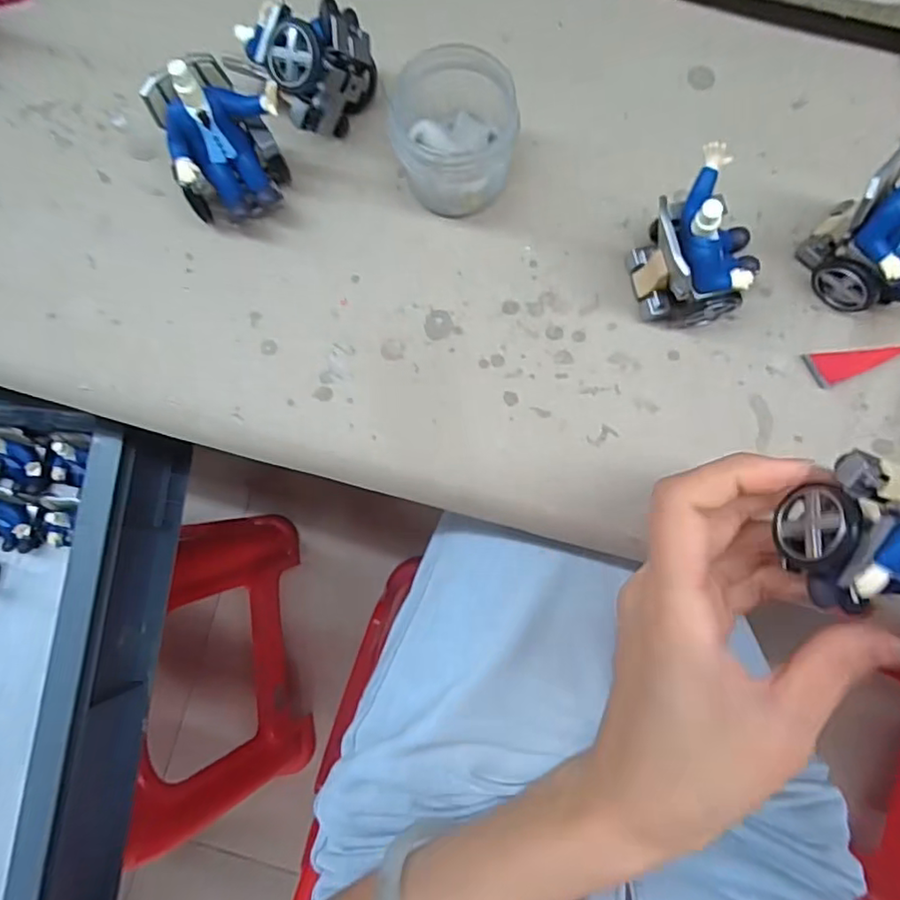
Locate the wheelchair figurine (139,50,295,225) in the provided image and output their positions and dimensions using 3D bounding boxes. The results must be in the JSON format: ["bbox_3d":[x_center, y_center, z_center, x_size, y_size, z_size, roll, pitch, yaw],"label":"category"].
[{"bbox_3d":[-0.097,-0.133,0.268,0.051,0.061,0.049,-14,81,0],"label":"wheelchair figurine"}]

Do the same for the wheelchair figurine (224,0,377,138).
[{"bbox_3d":[-0.065,-0.175,0.278,0.047,0.051,0.054,34,84,7],"label":"wheelchair figurine"}]

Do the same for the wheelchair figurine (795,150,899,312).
[{"bbox_3d":[0.186,-0.091,0.248,0.055,0.060,0.049,-42,82,-4],"label":"wheelchair figurine"}]

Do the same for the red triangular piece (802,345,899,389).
[{"bbox_3d":[0.181,-0.043,0.270,0.042,0.004,0.017,-24,81,-1],"label":"red triangular piece"}]

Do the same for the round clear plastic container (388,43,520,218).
[{"bbox_3d":[0.002,-0.137,0.270,0.053,0.049,0.048,-2,81,2],"label":"round clear plastic container"}]

